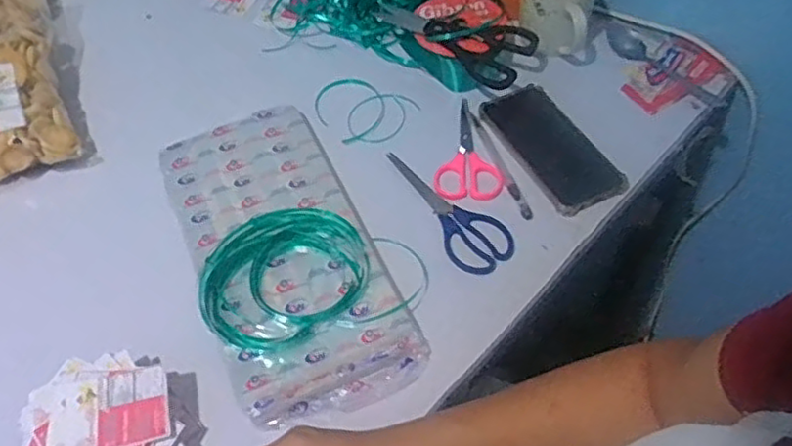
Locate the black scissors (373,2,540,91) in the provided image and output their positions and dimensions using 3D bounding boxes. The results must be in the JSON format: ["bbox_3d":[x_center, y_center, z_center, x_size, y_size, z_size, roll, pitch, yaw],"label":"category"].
[{"bbox_3d":[0.058,-0.213,0.745,0.192,0.023,0.072,24,70,17],"label":"black scissors"}]

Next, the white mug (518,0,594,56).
[{"bbox_3d":[0.183,-0.249,0.748,0.083,0.092,0.078,12,55,10],"label":"white mug"}]

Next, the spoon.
[{"bbox_3d":[0.300,-0.181,0.750,0.036,0.015,0.162,-23,56,-14],"label":"spoon"}]

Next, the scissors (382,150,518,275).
[{"bbox_3d":[0.053,-0.020,0.650,0.062,0.004,0.169,-25,57,-16],"label":"scissors"}]

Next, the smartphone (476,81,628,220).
[{"bbox_3d":[0.158,-0.081,0.672,0.076,0.010,0.162,-30,62,-5],"label":"smartphone"}]

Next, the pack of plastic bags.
[{"bbox_3d":[-0.110,0.020,0.617,0.156,0.026,0.338,-22,56,-14],"label":"pack of plastic bags"}]

